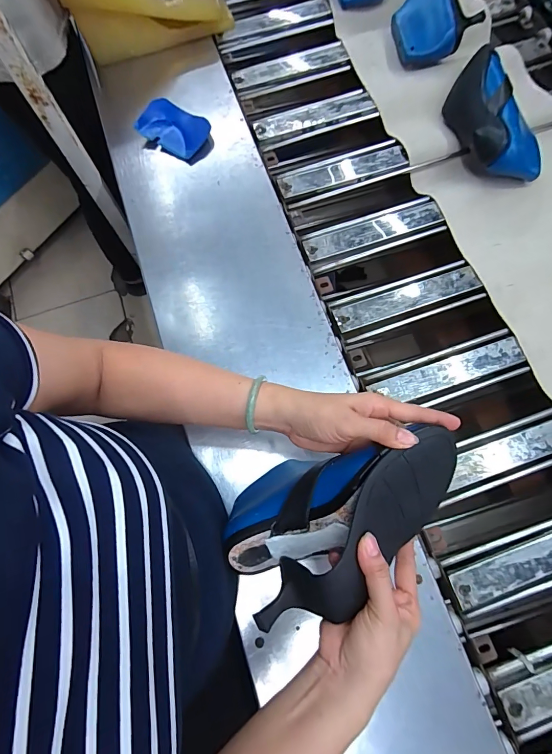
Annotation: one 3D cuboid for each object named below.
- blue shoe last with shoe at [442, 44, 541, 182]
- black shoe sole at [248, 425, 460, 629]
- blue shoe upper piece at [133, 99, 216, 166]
[{"bbox_3d":[0.375,-0.453,0.642,0.122,0.083,0.258,-2,73,0],"label":"blue shoe last with shoe"},{"bbox_3d":[0.080,0.142,0.331,0.069,0.047,0.228,44,88,13],"label":"black shoe sole"},{"bbox_3d":[-0.168,-0.417,0.628,0.124,0.023,0.087,24,75,8],"label":"blue shoe upper piece"}]

